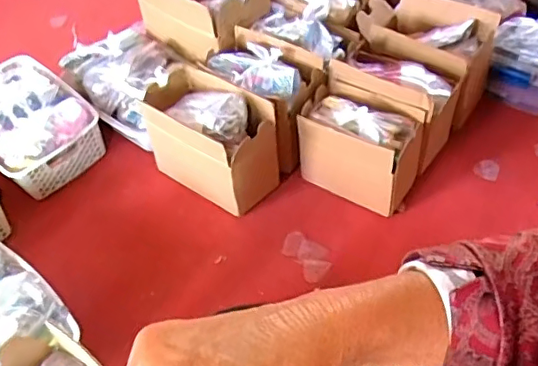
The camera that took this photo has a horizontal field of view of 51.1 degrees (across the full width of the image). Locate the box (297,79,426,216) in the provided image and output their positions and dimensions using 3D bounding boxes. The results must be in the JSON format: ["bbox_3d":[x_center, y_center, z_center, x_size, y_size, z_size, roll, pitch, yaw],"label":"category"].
[{"bbox_3d":[0.152,-0.062,0.933,0.179,0.149,0.108,26,57,23],"label":"box"}]

